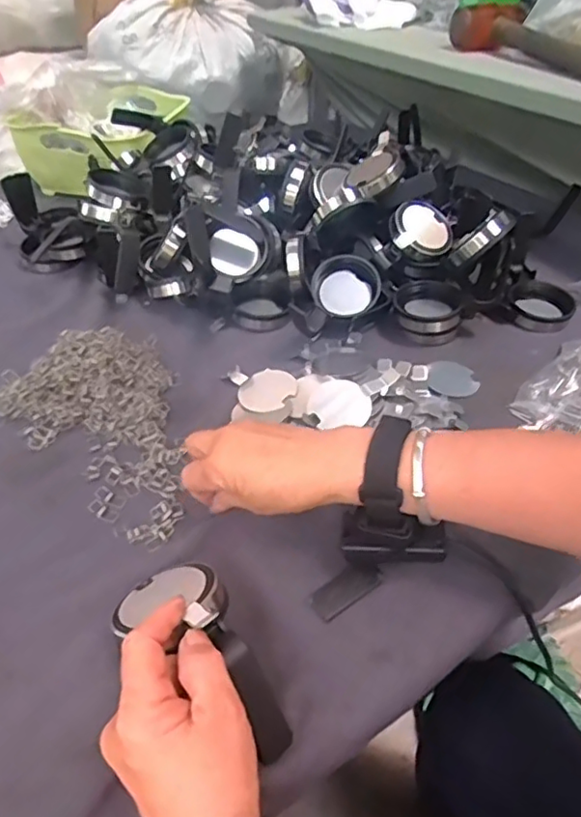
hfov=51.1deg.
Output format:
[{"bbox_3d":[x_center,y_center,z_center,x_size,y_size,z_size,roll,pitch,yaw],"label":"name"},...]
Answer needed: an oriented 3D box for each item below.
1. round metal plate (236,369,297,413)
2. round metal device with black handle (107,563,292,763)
[{"bbox_3d":[-0.022,-0.018,0.569,0.054,0.004,0.063,-24,42,-9],"label":"round metal plate"},{"bbox_3d":[-0.048,0.139,0.356,0.064,0.049,0.131,-33,56,-33],"label":"round metal device with black handle"}]

